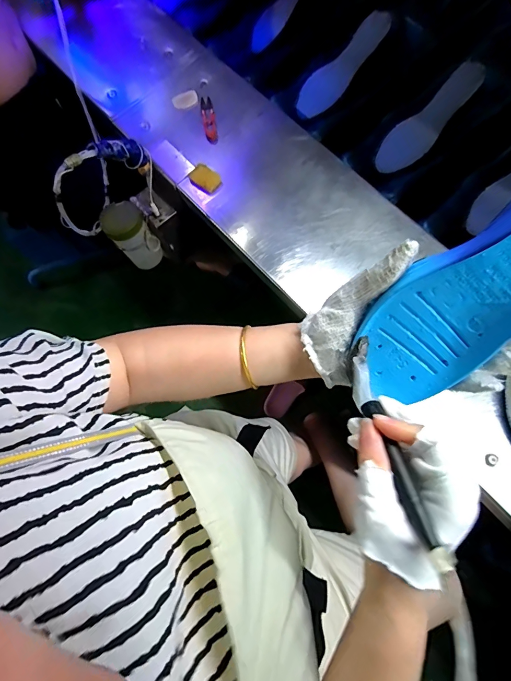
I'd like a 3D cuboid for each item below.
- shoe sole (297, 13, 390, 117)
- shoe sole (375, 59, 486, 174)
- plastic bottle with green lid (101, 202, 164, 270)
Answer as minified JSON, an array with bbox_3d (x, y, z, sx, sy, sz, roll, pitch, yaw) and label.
[{"bbox_3d":[0.163,-0.513,0.694,0.208,0.016,0.067,-43,77,17],"label":"shoe sole"},{"bbox_3d":[0.302,-0.382,0.646,0.207,0.016,0.070,-44,77,17],"label":"shoe sole"},{"bbox_3d":[-0.243,-0.202,0.746,0.074,0.131,0.082,-34,77,-9],"label":"plastic bottle with green lid"}]

